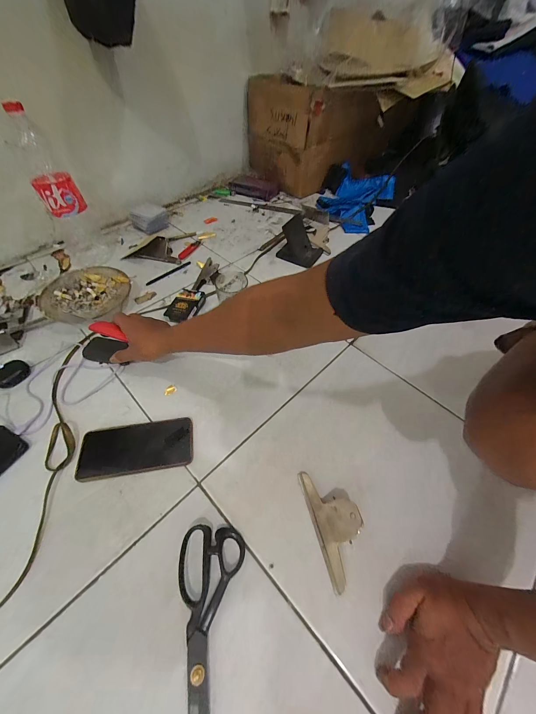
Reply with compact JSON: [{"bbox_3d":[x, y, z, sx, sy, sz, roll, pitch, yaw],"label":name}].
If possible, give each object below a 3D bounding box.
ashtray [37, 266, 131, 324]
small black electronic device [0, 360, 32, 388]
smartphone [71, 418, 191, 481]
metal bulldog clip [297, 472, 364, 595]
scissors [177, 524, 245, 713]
[{"bbox_3d":[-0.401,-0.133,0.596,0.177,0.049,0.170,-2,54,-4],"label":"ashtray"},{"bbox_3d":[-0.477,0.032,0.488,0.038,0.023,0.056,38,61,23],"label":"small black electronic device"},{"bbox_3d":[-0.209,0.143,0.423,0.168,0.013,0.080,-7,54,-8],"label":"smartphone"},{"bbox_3d":[0.092,0.224,0.361,0.058,0.035,0.140,-13,55,-12],"label":"metal bulldog clip"},{"bbox_3d":[-0.080,0.320,0.296,0.078,0.016,0.216,5,54,1],"label":"scissors"}]

